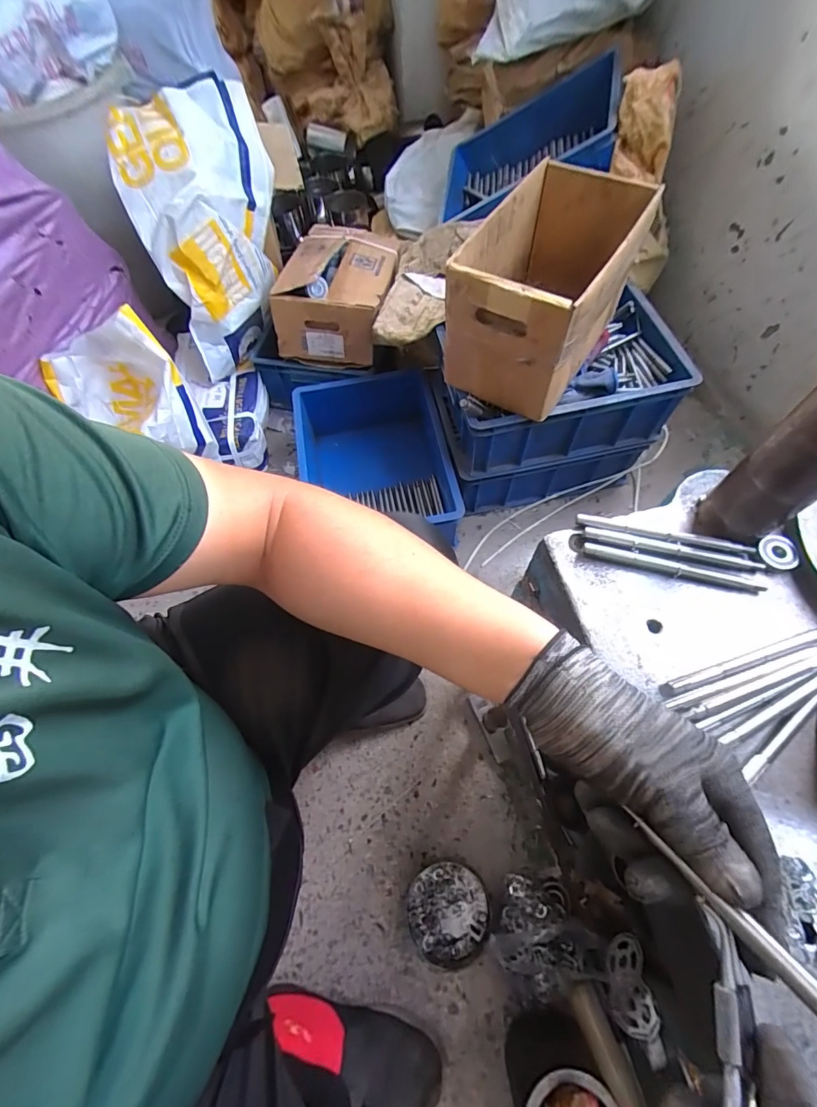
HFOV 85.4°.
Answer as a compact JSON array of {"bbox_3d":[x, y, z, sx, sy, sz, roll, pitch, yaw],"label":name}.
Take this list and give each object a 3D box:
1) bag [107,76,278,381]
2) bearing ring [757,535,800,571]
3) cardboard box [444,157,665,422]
[{"bbox_3d":[-0.396,-0.659,0.921,0.267,0.350,0.335,-13,64,-4],"label":"bag"},{"bbox_3d":[0.353,-0.001,0.423,0.034,0.008,0.031,-1,64,2],"label":"bearing ring"},{"bbox_3d":[0.218,-0.415,0.704,0.196,0.193,0.310,31,69,16],"label":"cardboard box"}]

